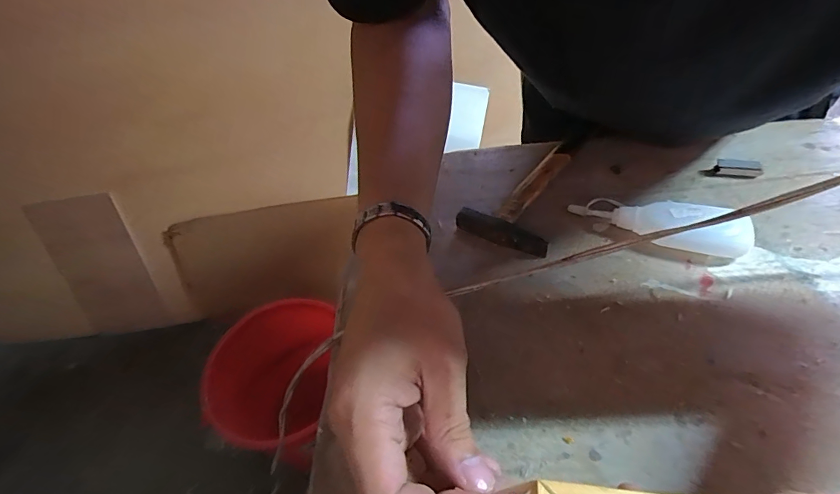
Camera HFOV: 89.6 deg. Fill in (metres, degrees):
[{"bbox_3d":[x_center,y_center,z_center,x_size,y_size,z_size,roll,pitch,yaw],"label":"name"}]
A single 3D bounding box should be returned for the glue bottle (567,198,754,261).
[{"bbox_3d":[0.181,-0.020,0.326,0.120,0.025,0.033,14,49,20],"label":"glue bottle"}]

